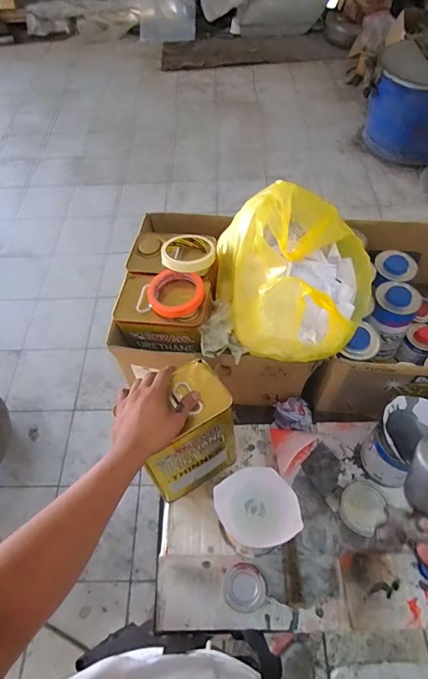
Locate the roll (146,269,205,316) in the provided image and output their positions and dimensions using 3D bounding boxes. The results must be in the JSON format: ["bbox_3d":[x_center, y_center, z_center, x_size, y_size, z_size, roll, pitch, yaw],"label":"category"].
[{"bbox_3d":[-0.068,-0.083,0.707,0.104,0.029,0.088,8,58,7],"label":"roll"}]

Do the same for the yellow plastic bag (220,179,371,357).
[{"bbox_3d":[0.136,-0.131,0.701,0.231,0.151,0.325,-15,58,-7],"label":"yellow plastic bag"}]

